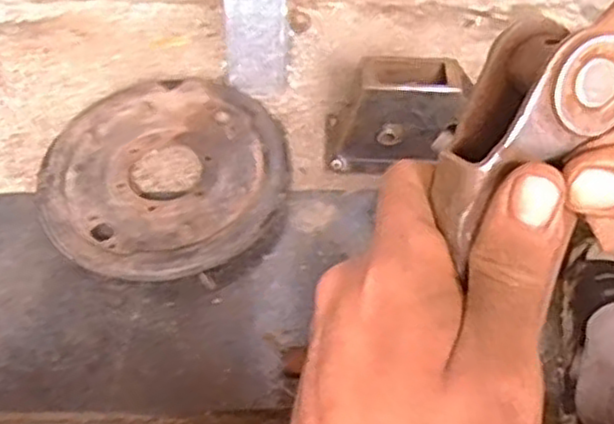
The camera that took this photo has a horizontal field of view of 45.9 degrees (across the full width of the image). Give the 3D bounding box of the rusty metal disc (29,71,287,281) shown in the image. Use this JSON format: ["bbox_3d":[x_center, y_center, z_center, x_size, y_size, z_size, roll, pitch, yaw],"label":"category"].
[{"bbox_3d":[-0.176,-0.048,0.910,0.302,0.044,0.291,2,55,-3],"label":"rusty metal disc"}]

